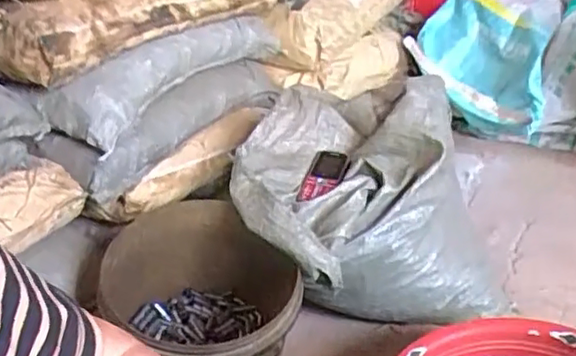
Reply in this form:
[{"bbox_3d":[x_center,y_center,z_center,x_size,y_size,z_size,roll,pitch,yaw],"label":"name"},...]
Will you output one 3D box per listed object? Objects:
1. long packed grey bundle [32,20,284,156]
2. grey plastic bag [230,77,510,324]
[{"bbox_3d":[-0.187,-0.200,1.075,0.106,0.111,0.512,15,38,34],"label":"long packed grey bundle"},{"bbox_3d":[0.106,0.060,1.001,0.369,0.334,0.292,-19,32,-18],"label":"grey plastic bag"}]

